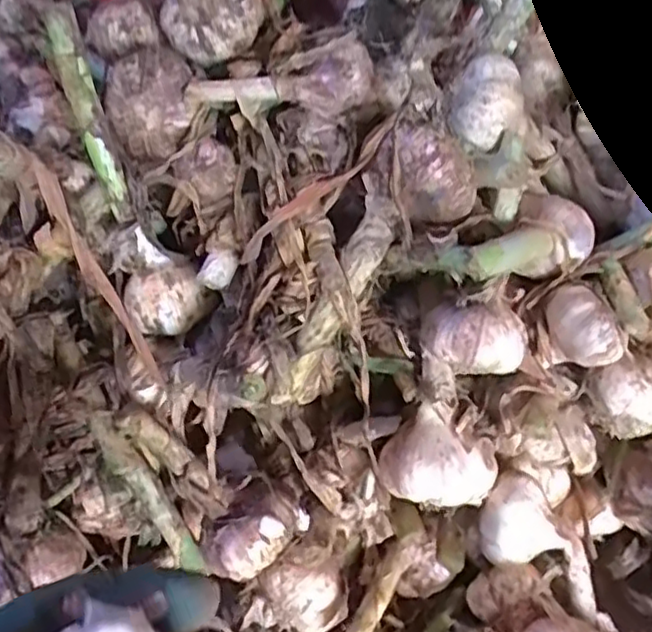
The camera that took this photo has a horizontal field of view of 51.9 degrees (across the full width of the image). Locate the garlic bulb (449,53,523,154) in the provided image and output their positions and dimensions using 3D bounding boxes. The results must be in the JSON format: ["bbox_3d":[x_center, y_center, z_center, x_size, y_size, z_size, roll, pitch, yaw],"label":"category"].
[{"bbox_3d":[0.090,-0.119,0.378,0.040,0.039,0.041,6,47,12],"label":"garlic bulb"}]

